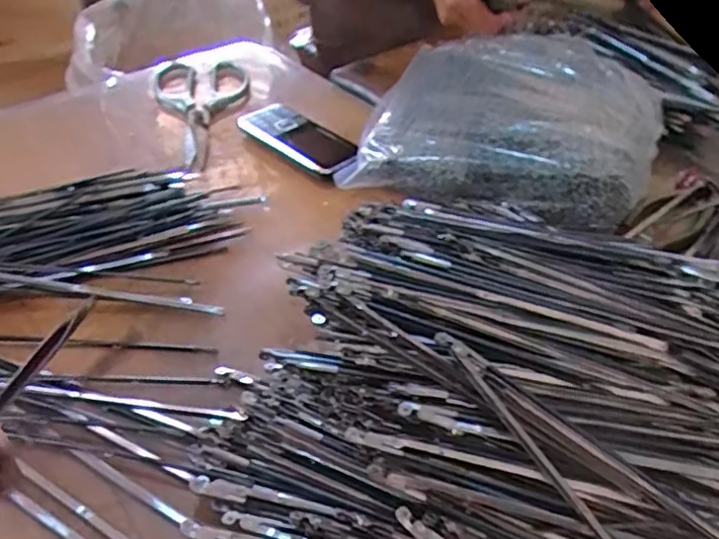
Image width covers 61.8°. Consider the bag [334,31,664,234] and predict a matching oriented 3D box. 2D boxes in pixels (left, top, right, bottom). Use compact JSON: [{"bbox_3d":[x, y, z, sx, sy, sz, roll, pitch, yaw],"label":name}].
[{"bbox_3d":[0.131,-0.130,0.520,0.256,0.070,0.206,8,43,5],"label":"bag"}]

